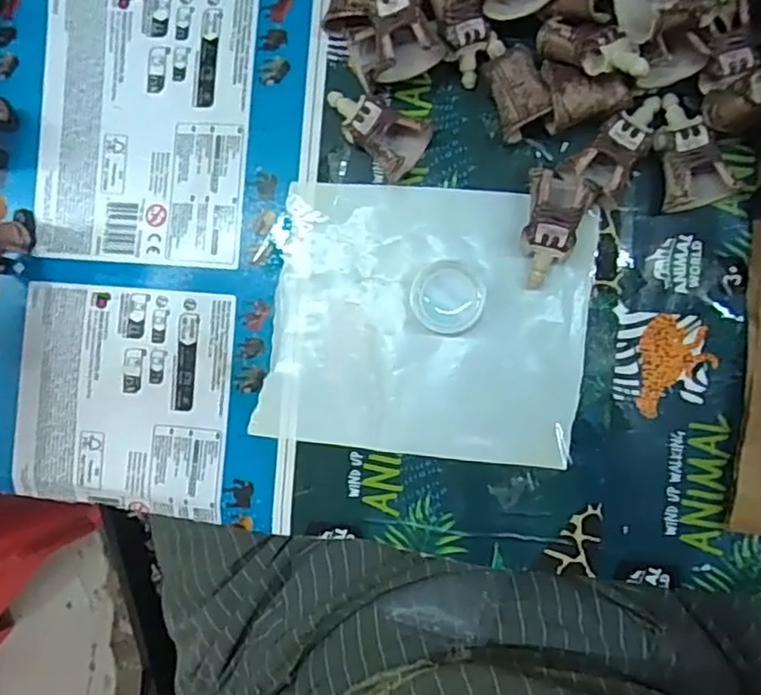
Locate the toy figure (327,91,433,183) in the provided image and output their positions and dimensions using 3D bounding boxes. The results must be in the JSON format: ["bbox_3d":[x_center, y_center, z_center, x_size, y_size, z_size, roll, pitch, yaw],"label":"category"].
[{"bbox_3d":[-0.002,-0.101,0.295,0.048,0.018,0.029,43,95,5],"label":"toy figure"}]

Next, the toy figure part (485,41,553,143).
[{"bbox_3d":[0.060,-0.112,0.287,0.021,0.020,0.036,-14,88,7],"label":"toy figure part"}]

